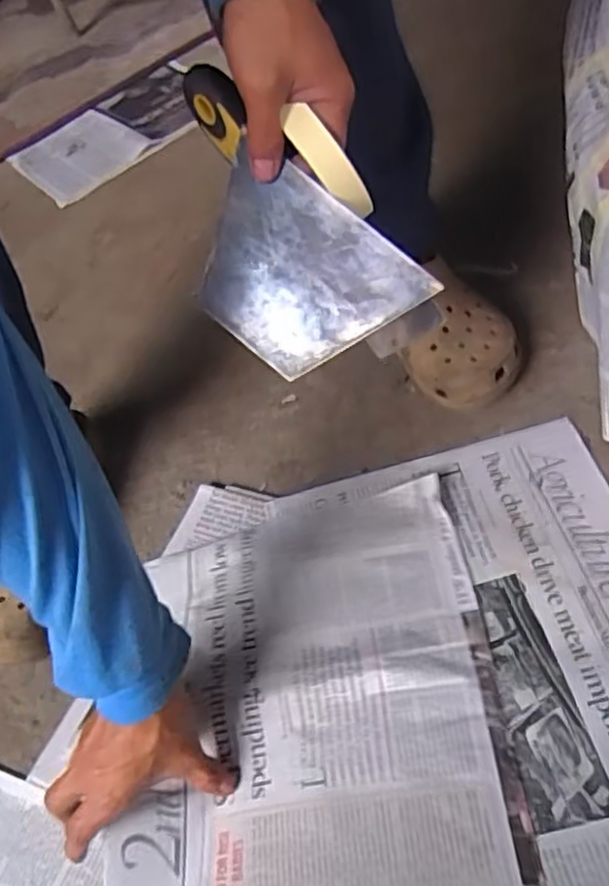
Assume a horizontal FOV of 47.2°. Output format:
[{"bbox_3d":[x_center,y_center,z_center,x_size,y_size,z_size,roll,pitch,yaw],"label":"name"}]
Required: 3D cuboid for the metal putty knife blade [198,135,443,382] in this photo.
[{"bbox_3d":[-0.006,-0.097,0.412,0.128,0.098,0.004,39,20,3],"label":"metal putty knife blade"}]

